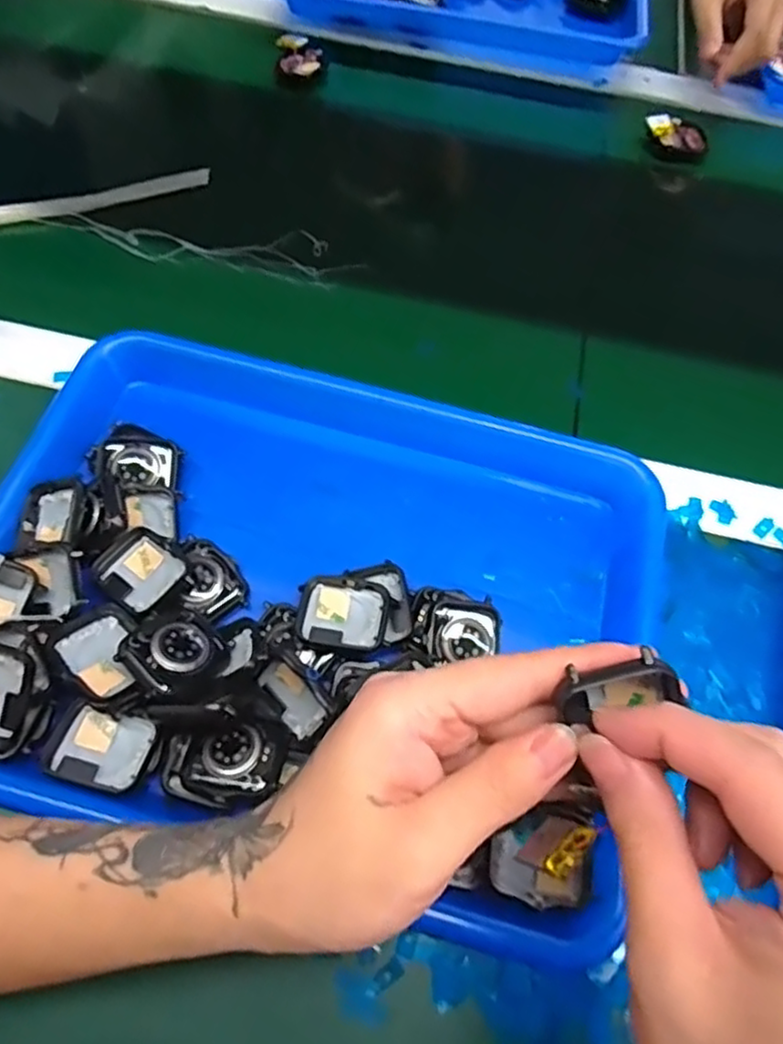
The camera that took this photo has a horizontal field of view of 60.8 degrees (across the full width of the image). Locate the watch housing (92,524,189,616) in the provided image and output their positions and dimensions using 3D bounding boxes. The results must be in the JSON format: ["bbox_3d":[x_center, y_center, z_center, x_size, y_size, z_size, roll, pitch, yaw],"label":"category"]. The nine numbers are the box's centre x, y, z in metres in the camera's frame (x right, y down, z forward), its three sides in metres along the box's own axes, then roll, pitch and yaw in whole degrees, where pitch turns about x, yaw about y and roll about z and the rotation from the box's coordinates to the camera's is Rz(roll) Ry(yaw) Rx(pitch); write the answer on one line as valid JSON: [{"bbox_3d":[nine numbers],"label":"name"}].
[{"bbox_3d":[-0.123,0.024,0.329,0.044,0.013,0.036,36,66,14],"label":"watch housing"}]

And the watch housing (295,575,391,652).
[{"bbox_3d":[-0.024,0.045,0.330,0.043,0.005,0.035,9,62,0],"label":"watch housing"}]

